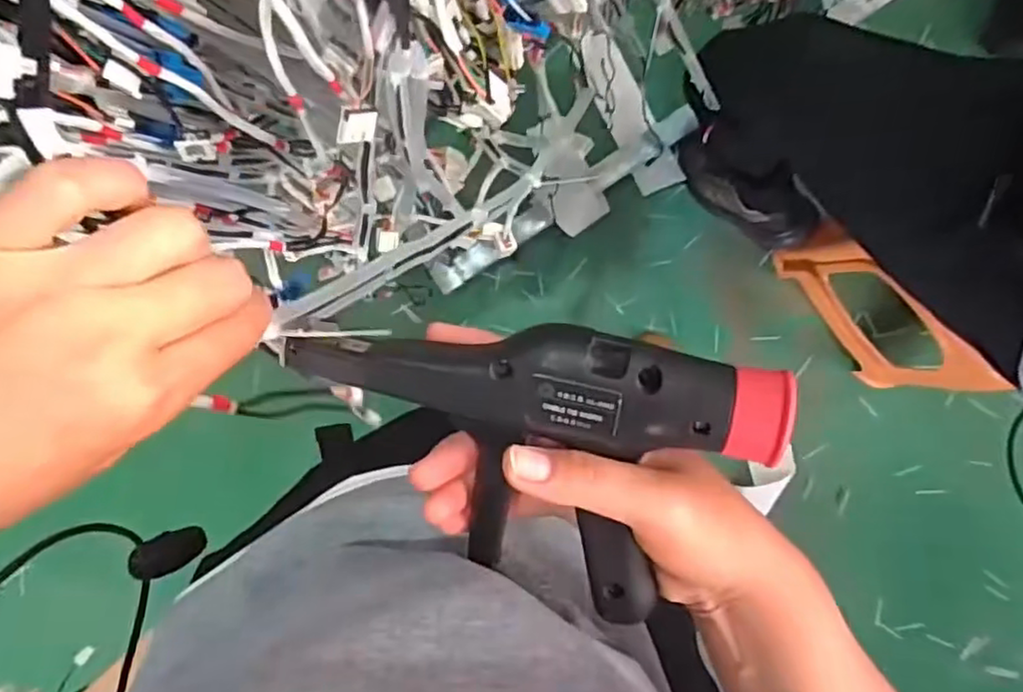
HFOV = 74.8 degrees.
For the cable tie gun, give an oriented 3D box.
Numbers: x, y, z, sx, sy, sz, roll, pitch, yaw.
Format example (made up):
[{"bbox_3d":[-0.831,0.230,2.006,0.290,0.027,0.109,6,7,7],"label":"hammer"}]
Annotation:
[{"bbox_3d":[-0.001,0.047,0.270,0.187,0.049,0.117,12,96,8],"label":"cable tie gun"}]

